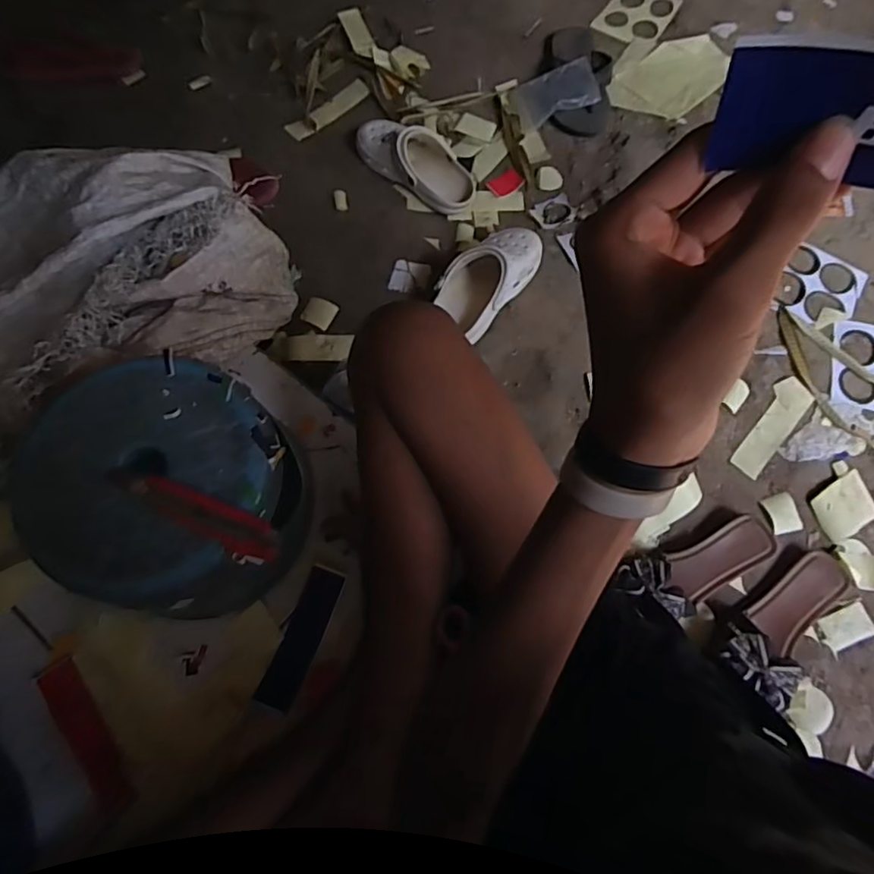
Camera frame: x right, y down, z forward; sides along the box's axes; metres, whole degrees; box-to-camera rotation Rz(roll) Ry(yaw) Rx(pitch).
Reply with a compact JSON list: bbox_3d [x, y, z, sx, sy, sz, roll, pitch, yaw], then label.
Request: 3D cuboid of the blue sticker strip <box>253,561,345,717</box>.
[{"bbox_3d":[-0.147,0.217,0.615,0.040,0.006,0.149,17,68,12],"label":"blue sticker strip"}]

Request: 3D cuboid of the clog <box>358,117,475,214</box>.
[{"bbox_3d":[-0.031,-0.487,0.959,0.222,0.069,0.102,37,76,12],"label":"clog"}]

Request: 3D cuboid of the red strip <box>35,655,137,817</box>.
[{"bbox_3d":[-0.372,0.318,0.597,0.052,0.014,0.160,-33,76,1],"label":"red strip"}]

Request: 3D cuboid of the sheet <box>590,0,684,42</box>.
[{"bbox_3d":[0.391,-0.830,1.106,0.132,0.007,0.135,29,79,14],"label":"sheet"}]

